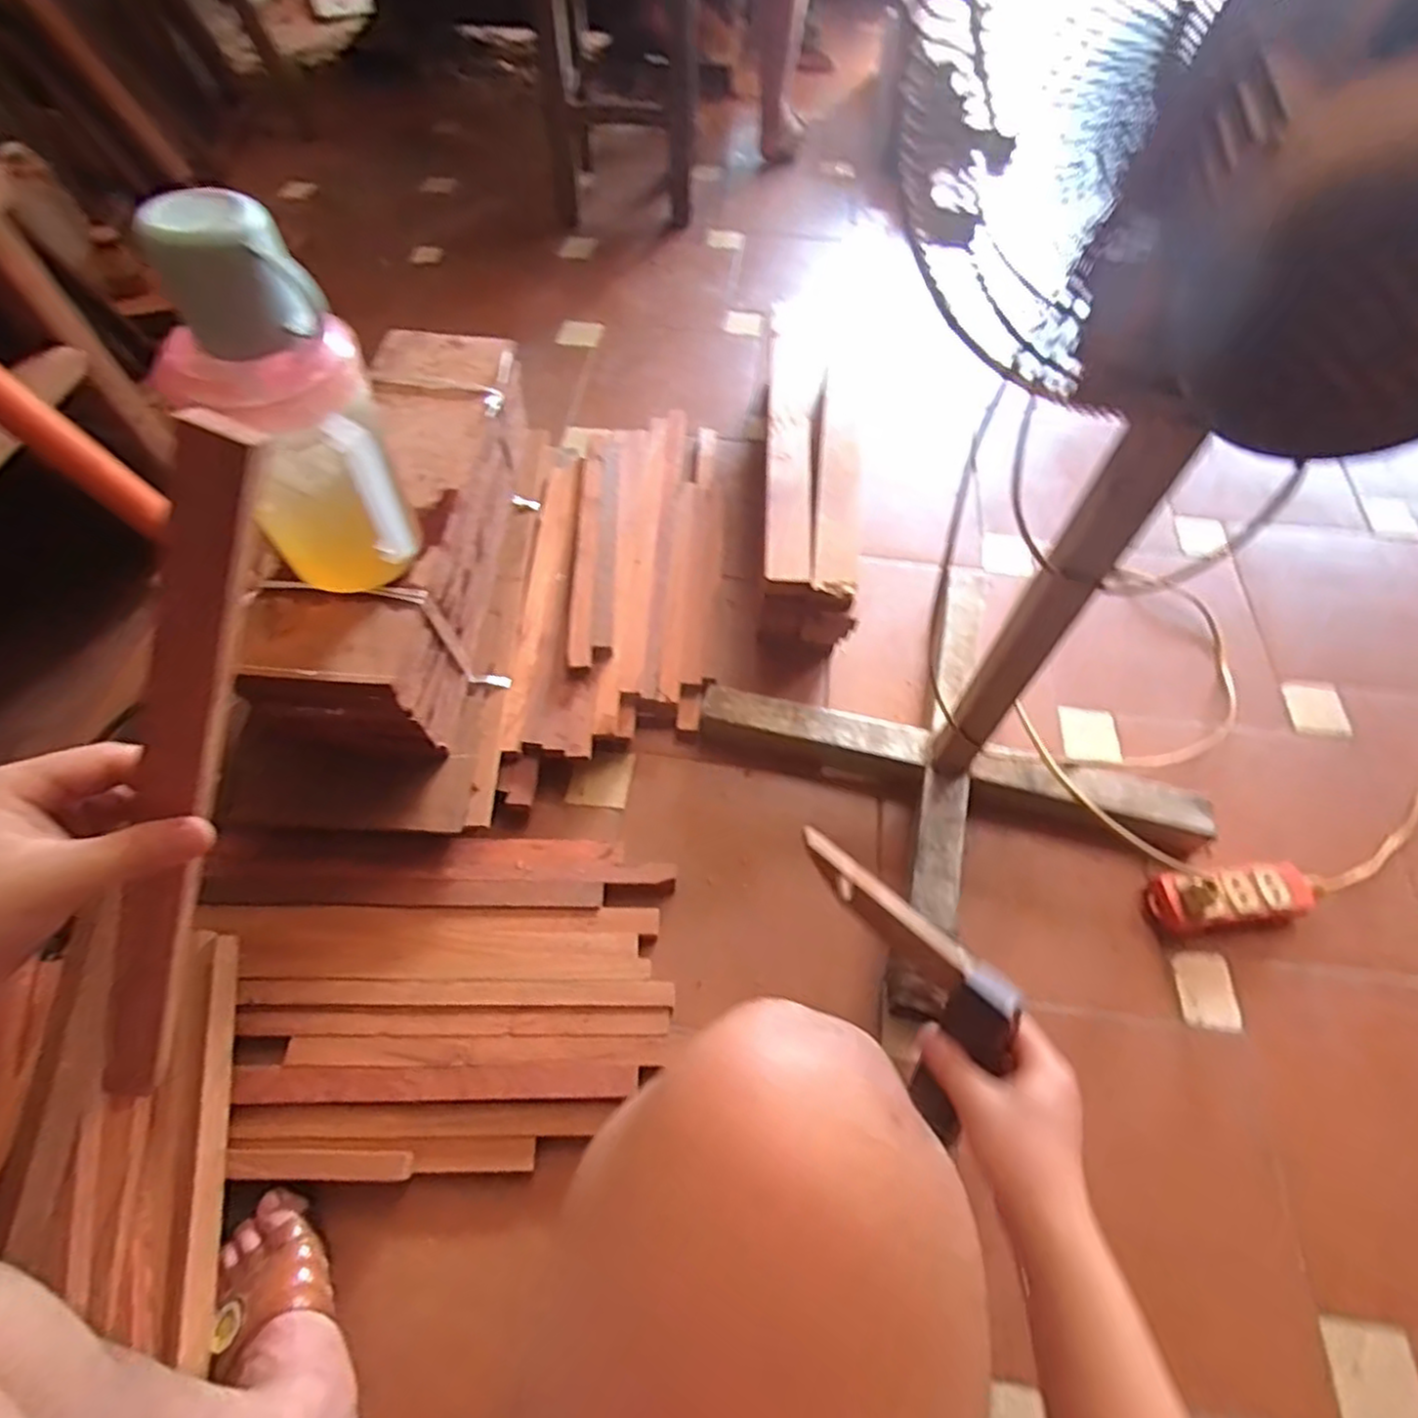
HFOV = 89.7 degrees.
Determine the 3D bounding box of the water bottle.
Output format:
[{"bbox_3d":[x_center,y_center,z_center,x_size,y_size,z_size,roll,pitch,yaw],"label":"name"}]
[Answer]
[{"bbox_3d":[-0.324,-0.212,0.567,0.126,0.301,0.109,-18,61,-11],"label":"water bottle"}]

